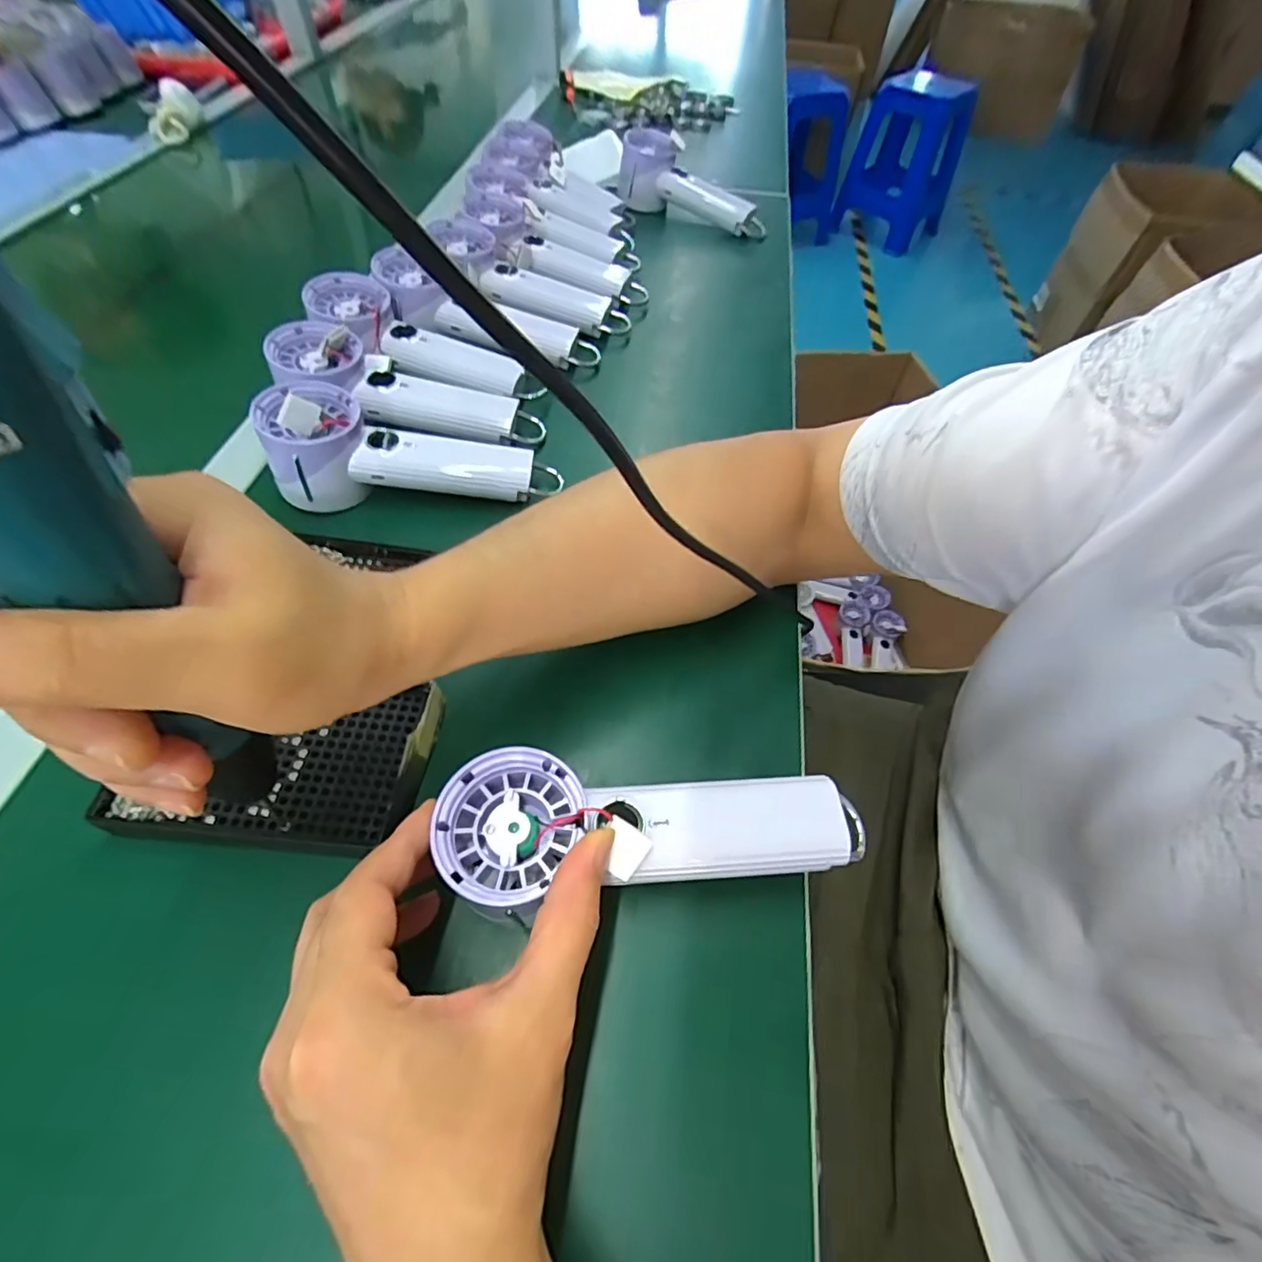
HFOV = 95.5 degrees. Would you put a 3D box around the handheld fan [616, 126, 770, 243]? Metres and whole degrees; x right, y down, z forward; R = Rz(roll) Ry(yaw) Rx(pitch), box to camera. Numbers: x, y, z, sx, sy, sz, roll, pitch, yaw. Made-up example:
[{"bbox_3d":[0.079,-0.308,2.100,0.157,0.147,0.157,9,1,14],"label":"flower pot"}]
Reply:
[{"bbox_3d":[0.075,-0.526,0.674,0.188,0.065,0.058,23,58,12],"label":"handheld fan"}]

